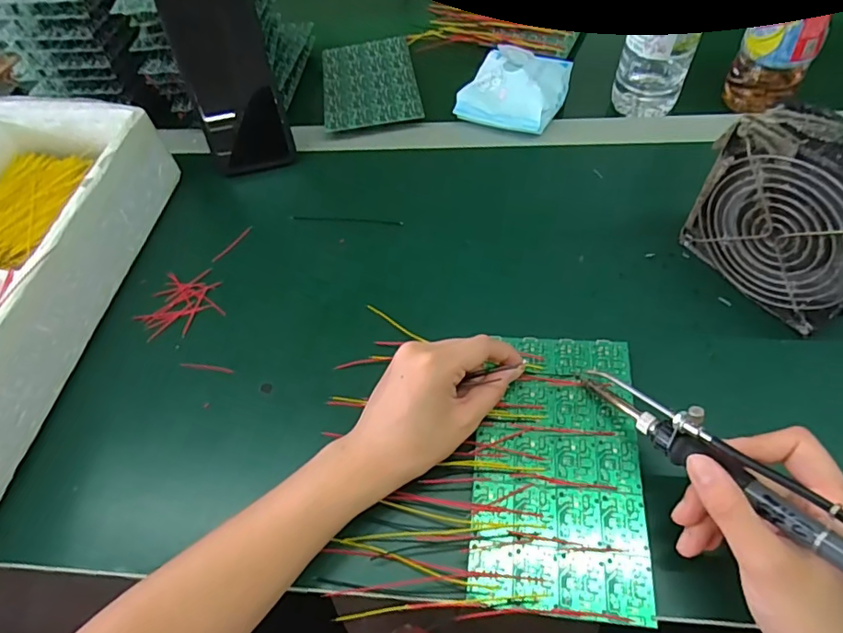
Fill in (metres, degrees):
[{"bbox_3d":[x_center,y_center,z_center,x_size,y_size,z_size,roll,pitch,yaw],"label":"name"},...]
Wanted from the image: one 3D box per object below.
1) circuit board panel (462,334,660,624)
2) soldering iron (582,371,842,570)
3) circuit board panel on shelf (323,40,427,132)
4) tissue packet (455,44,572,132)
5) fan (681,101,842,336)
[{"bbox_3d":[0.086,0.090,0.327,0.100,0.007,0.170,4,58,6],"label":"circuit board panel"},{"bbox_3d":[0.164,0.080,0.266,0.022,0.046,0.199,-32,40,-16],"label":"soldering iron"},{"bbox_3d":[-0.058,-0.265,0.572,0.101,0.008,0.166,-9,56,1],"label":"circuit board panel on shelf"},{"bbox_3d":[0.095,-0.236,0.525,0.100,0.036,0.104,22,62,19],"label":"tissue packet"},{"bbox_3d":[0.252,-0.062,0.350,0.040,0.123,0.118,-30,59,-13],"label":"fan"}]

